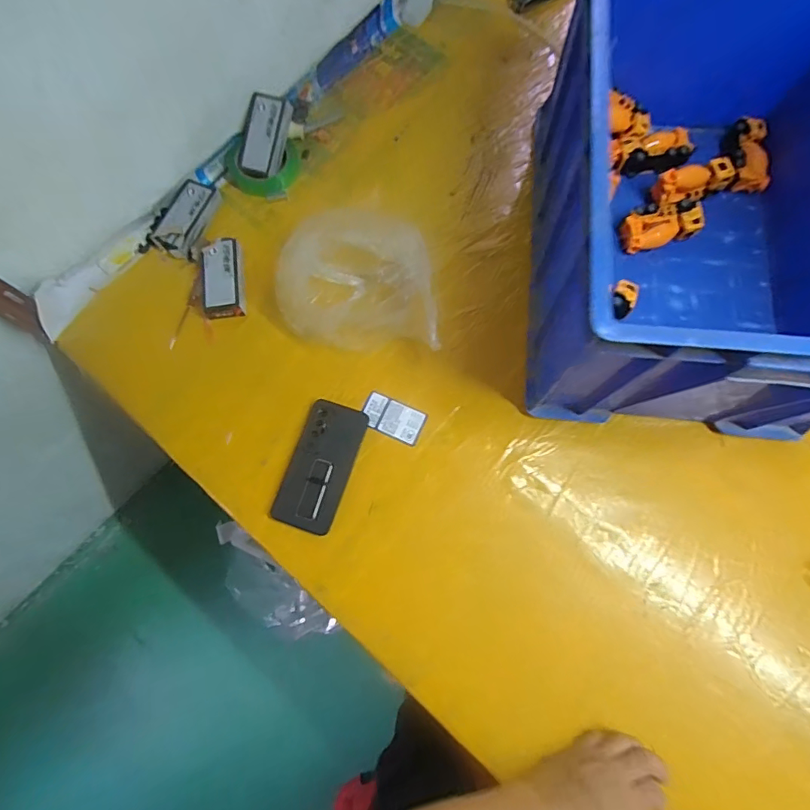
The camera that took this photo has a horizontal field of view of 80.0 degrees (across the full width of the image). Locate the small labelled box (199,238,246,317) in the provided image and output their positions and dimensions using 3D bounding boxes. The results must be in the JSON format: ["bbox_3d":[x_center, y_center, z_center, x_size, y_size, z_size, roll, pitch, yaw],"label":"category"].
[{"bbox_3d":[-0.258,-0.178,0.677,0.053,0.028,0.111,-8,75,0],"label":"small labelled box"}]

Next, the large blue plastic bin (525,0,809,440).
[{"bbox_3d":[0.367,-0.242,0.555,0.340,0.277,0.513,5,75,3],"label":"large blue plastic bin"}]

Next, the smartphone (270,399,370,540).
[{"bbox_3d":[-0.108,0.076,0.619,0.084,0.011,0.165,16,76,6],"label":"smartphone"}]

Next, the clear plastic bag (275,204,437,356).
[{"bbox_3d":[-0.067,-0.142,0.616,0.198,0.135,0.152,-6,75,0],"label":"clear plastic bag"}]

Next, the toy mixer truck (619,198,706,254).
[{"bbox_3d":[0.358,-0.252,0.670,0.104,0.034,0.050,-13,75,-2],"label":"toy mixer truck"}]

